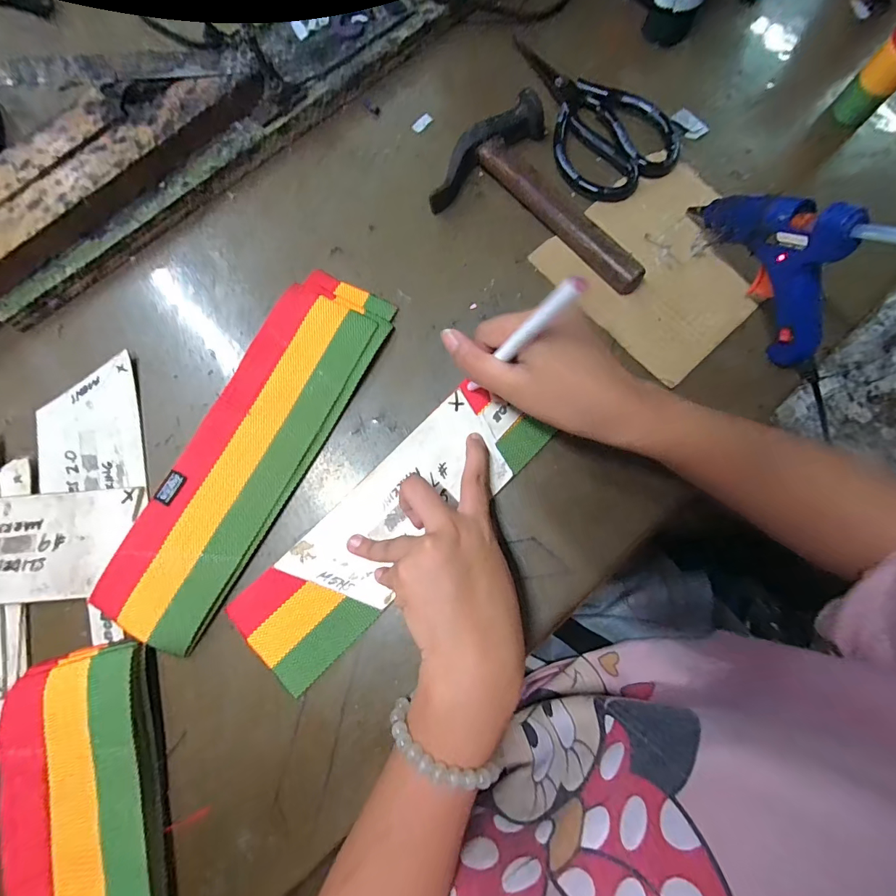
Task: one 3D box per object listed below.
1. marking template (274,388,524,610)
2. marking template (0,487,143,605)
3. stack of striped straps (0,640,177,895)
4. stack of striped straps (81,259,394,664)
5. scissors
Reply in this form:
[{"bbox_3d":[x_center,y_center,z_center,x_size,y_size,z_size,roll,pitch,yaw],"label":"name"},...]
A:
[{"bbox_3d":[-0.024,0.037,0.307,0.074,0.004,0.189,44,82,7],"label":"marking template"},{"bbox_3d":[-0.314,0.072,0.297,0.177,0.006,0.074,-5,79,0],"label":"marking template"},{"bbox_3d":[-0.211,0.267,0.250,0.080,0.026,0.270,-13,79,-1],"label":"stack of striped straps"},{"bbox_3d":[-0.149,-0.005,0.314,0.096,0.013,0.290,28,81,6],"label":"stack of striped straps"},{"bbox_3d":[0.128,-0.300,0.365,0.103,0.009,0.182,-19,79,-3],"label":"scissors"}]

